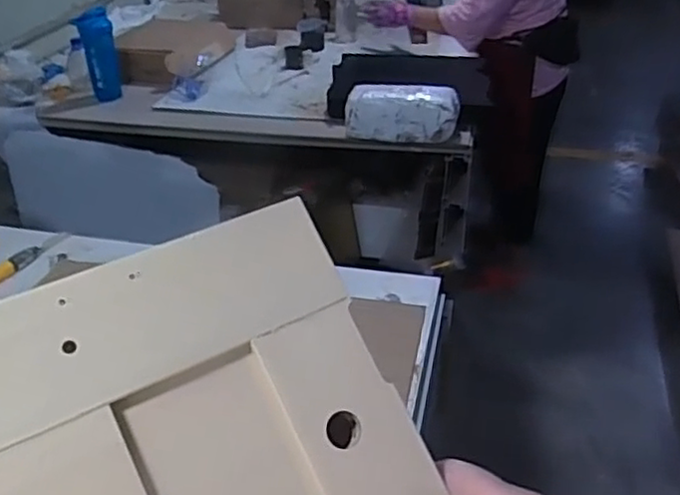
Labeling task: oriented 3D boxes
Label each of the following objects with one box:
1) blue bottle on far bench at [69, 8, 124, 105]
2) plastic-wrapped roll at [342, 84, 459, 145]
[{"bbox_3d":[-0.645,-0.520,1.778,0.079,0.213,0.075,-22,38,-28],"label":"blue bottle on far bench"},{"bbox_3d":[0.147,-0.308,1.548,0.256,0.128,0.106,6,34,13],"label":"plastic-wrapped roll"}]

